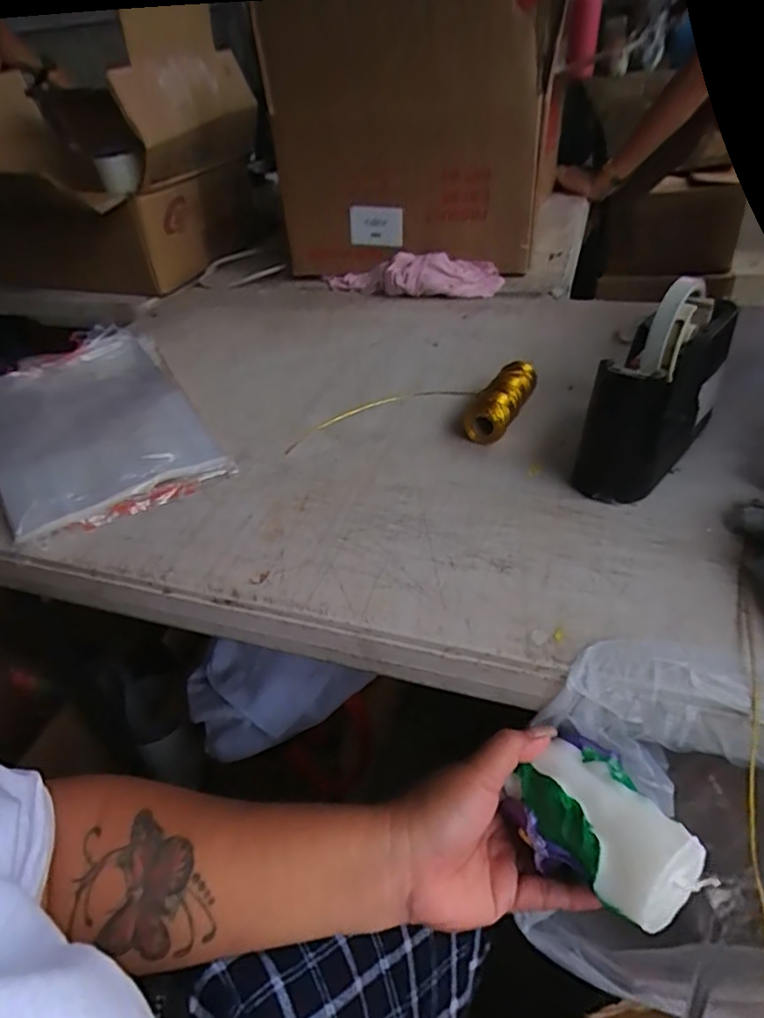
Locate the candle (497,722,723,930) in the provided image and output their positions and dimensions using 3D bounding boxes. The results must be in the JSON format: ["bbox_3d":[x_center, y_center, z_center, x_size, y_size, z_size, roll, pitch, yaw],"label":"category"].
[{"bbox_3d":[0.116,0.172,0.316,0.064,0.047,0.093,-20,41,-16],"label":"candle"}]

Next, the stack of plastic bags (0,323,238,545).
[{"bbox_3d":[-0.295,-0.093,0.581,0.193,0.044,0.329,-24,42,-20],"label":"stack of plastic bags"}]

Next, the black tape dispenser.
[{"bbox_3d":[0.218,-0.096,0.455,0.067,0.124,0.172,26,49,34],"label":"black tape dispenser"}]

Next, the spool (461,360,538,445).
[{"bbox_3d":[0.111,-0.102,0.546,0.037,0.035,0.104,17,44,26],"label":"spool"}]

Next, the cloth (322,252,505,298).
[{"bbox_3d":[0.036,-0.331,0.828,0.253,0.045,0.073,6,40,15],"label":"cloth"}]

